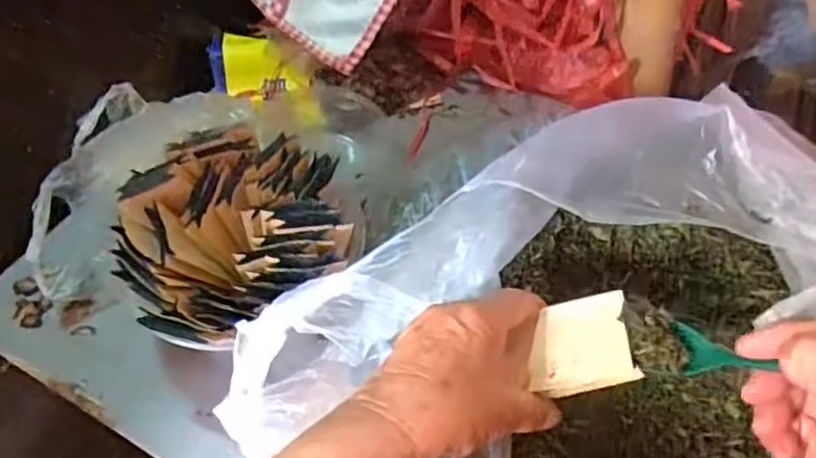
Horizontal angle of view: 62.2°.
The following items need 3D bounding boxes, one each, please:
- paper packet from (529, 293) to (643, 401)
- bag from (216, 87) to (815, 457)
[{"bbox_3d":[0.094,0.063,0.369,0.055,0.007,0.051,-23,54,29],"label":"paper packet"},{"bbox_3d":[0.118,0.074,0.406,0.319,0.134,0.352,33,57,25],"label":"bag"}]

